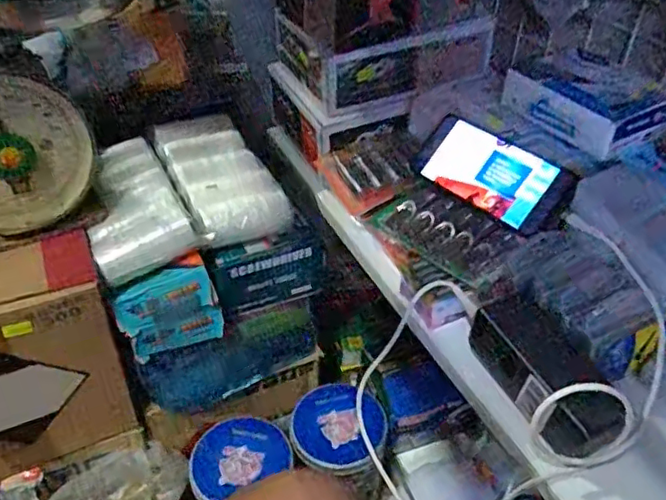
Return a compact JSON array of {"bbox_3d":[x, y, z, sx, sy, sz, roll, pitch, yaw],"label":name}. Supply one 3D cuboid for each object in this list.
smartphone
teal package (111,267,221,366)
[{"bbox_3d":[0.156,-0.077,0.592,0.161,0.012,0.073,38,94,33],"label":"smartphone"},{"bbox_3d":[-0.159,0.062,0.578,0.092,0.084,0.029,-11,41,-15],"label":"teal package"}]

